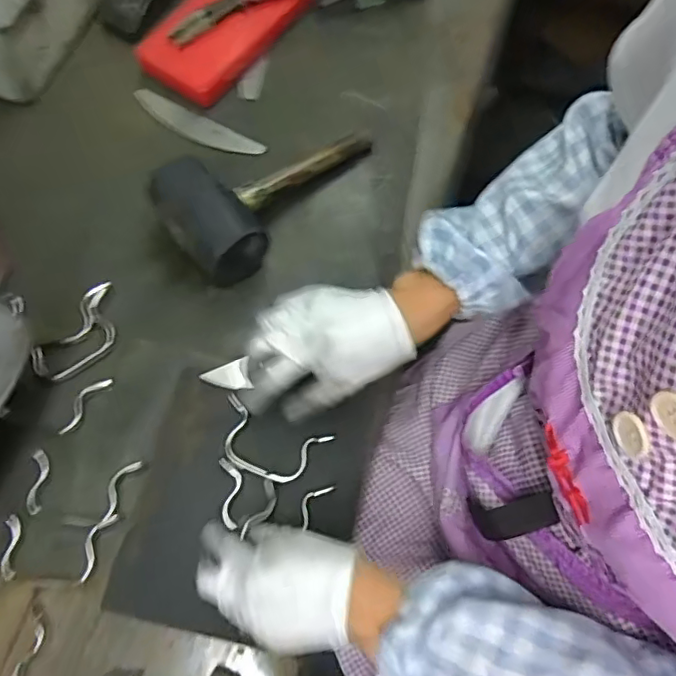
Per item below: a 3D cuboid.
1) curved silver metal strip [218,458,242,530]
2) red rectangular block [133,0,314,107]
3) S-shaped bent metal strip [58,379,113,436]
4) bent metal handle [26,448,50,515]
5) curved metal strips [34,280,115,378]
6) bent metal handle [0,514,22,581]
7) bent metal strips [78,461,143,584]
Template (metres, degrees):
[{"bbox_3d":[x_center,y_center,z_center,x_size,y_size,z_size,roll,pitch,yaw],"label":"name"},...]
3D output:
[{"bbox_3d":[-0.088,0.126,0.468,0.018,0.009,0.054,-1,69,-3],"label":"curved silver metal strip"},{"bbox_3d":[-0.118,-0.382,0.669,0.113,0.043,0.256,36,73,11],"label":"red rectangular block"},{"bbox_3d":[-0.224,0.057,0.503,0.016,0.004,0.061,34,71,10],"label":"S-shaped bent metal strip"},{"bbox_3d":[-0.250,0.119,0.476,0.014,0.011,0.053,-4,69,-4],"label":"bent metal handle"},{"bbox_3d":[-0.230,-0.003,0.521,0.044,0.016,0.099,34,71,10],"label":"curved metal strips"},{"bbox_3d":[-0.258,0.166,0.454,0.010,0.013,0.048,0,68,-3],"label":"bent metal handle"},{"bbox_3d":[-0.192,0.147,0.470,0.017,0.013,0.099,20,69,5],"label":"bent metal strips"}]

